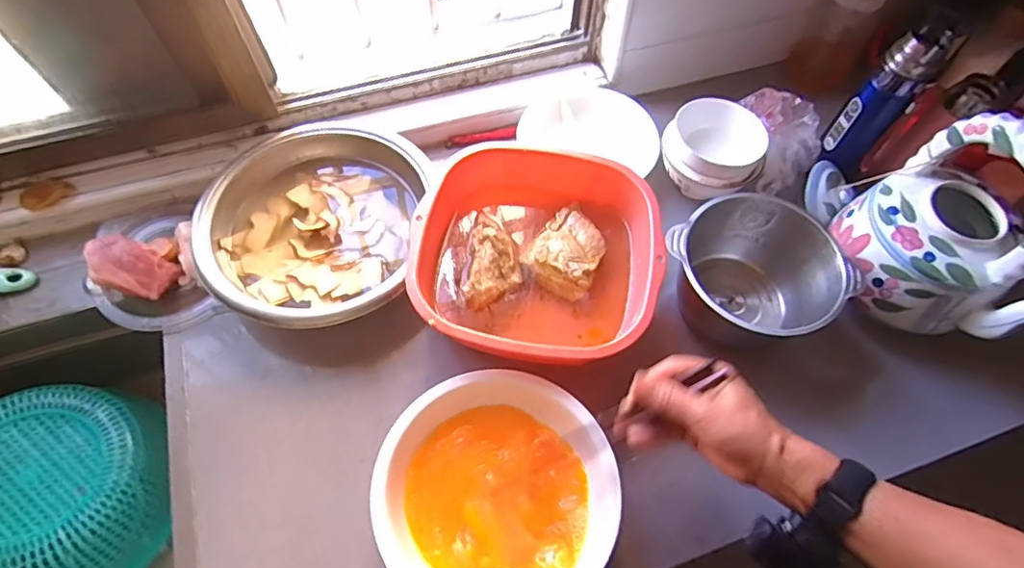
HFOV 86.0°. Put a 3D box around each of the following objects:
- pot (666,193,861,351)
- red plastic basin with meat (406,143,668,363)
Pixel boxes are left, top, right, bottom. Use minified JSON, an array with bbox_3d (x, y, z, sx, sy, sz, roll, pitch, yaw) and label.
[{"bbox_3d":[0.270,-0.001,0.639,0.165,0.110,0.171,1,60,-1],"label":"pot"},{"bbox_3d":[0.028,-0.028,0.623,0.260,0.081,0.252,1,60,-1],"label":"red plastic basin with meat"}]

